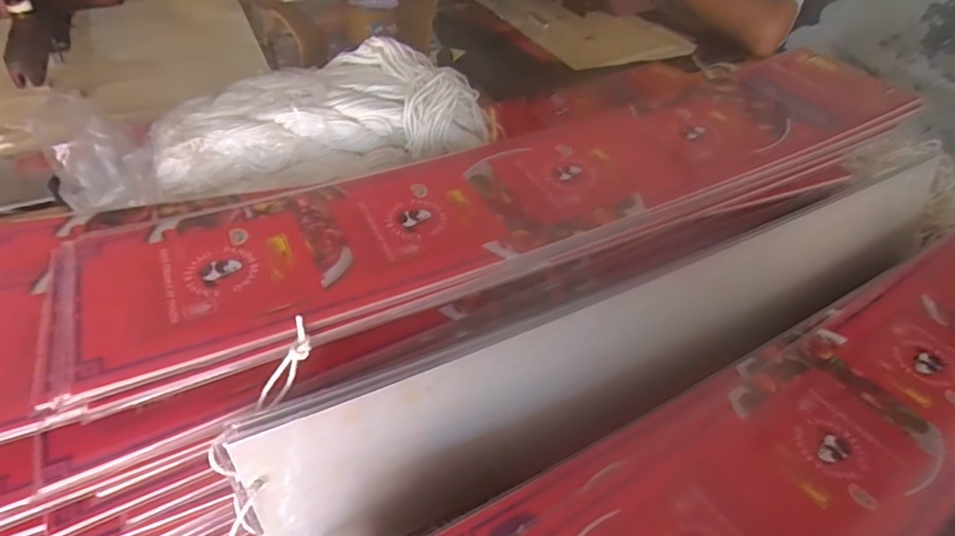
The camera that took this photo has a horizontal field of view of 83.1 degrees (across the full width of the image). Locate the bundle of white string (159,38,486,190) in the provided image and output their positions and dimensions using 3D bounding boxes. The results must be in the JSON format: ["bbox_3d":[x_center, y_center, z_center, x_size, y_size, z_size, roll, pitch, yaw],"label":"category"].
[{"bbox_3d":[-0.115,-0.123,0.422,0.254,0.047,0.124,-14,47,-18],"label":"bundle of white string"}]

